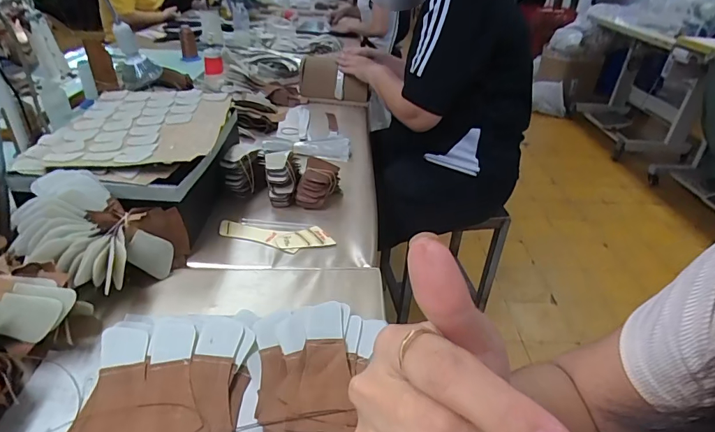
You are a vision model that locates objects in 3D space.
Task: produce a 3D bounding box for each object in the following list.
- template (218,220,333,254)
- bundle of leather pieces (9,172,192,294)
[{"bbox_3d":[-0.137,0.034,0.702,0.191,0.007,0.063,4,37,3],"label":"template"},{"bbox_3d":[-0.347,0.030,0.559,0.183,0.117,0.146,5,33,3],"label":"bundle of leather pieces"}]

